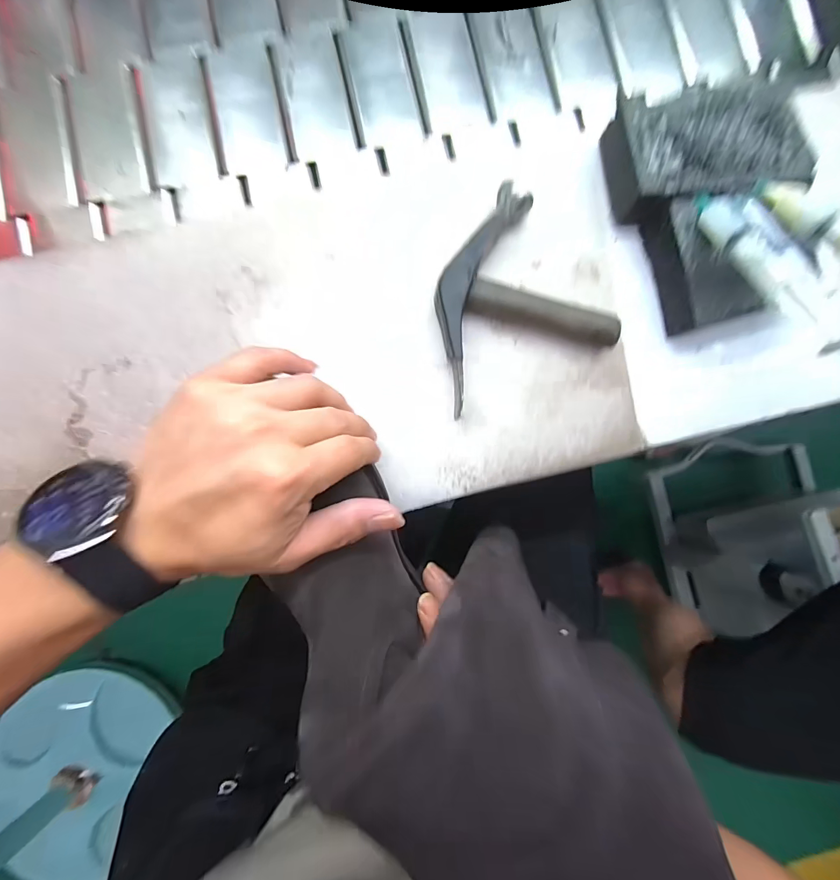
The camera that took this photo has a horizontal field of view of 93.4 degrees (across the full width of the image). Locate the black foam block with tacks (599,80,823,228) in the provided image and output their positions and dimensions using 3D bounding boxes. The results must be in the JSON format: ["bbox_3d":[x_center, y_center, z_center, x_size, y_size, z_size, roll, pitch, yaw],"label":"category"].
[{"bbox_3d":[0.206,-0.208,0.289,0.132,0.029,0.081,-9,84,-3],"label":"black foam block with tacks"}]

